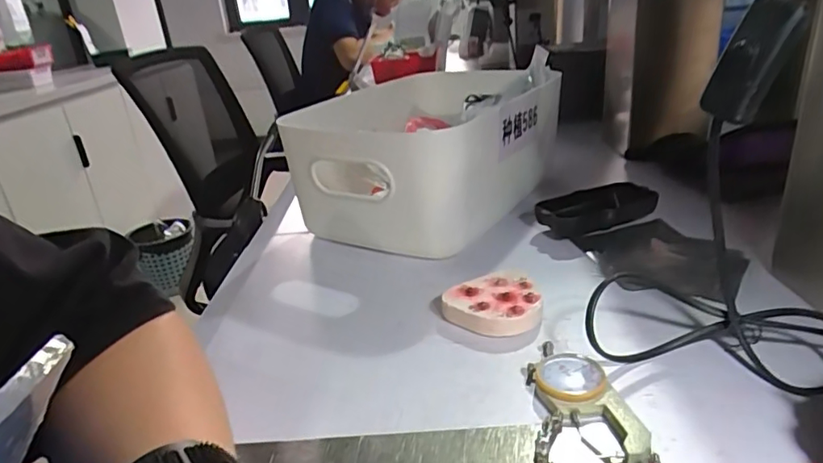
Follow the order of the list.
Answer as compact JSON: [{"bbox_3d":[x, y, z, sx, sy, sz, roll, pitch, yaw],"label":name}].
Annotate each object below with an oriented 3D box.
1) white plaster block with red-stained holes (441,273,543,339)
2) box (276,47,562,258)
[{"bbox_3d":[0.061,0.053,0.389,0.063,0.020,0.057,15,32,40],"label":"white plaster block with red-stained holes"},{"bbox_3d":[0.028,-0.087,0.582,0.200,0.131,0.296,8,28,30],"label":"box"}]

